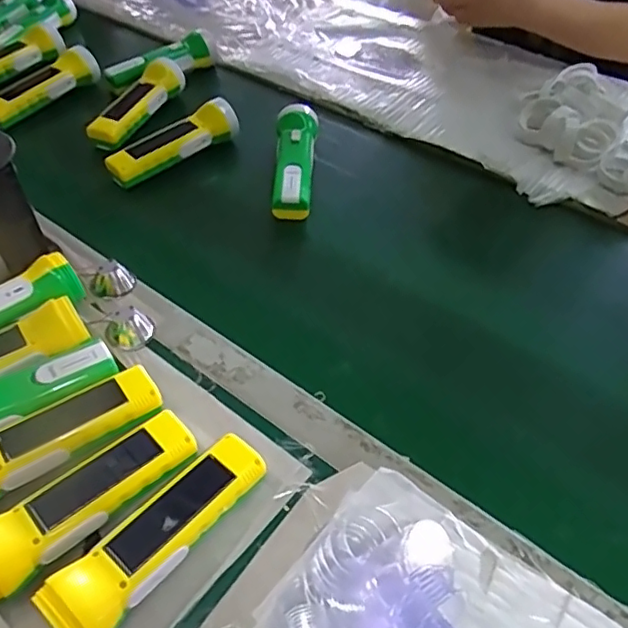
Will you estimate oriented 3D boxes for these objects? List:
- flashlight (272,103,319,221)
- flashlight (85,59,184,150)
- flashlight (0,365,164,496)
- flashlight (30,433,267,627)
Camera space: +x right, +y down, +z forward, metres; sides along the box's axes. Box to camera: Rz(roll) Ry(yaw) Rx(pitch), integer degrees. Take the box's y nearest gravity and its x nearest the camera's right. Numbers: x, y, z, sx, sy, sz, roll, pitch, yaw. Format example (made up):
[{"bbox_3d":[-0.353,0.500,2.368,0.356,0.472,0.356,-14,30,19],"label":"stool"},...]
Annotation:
[{"bbox_3d":[-0.024,-0.191,0.716,0.049,0.043,0.190,3,46,2],"label":"flashlight"},{"bbox_3d":[-0.240,-0.291,0.816,0.044,0.053,0.193,14,47,12],"label":"flashlight"},{"bbox_3d":[-0.198,0.095,0.448,0.162,0.037,0.048,-27,54,-24],"label":"flashlight"},{"bbox_3d":[-0.103,0.149,0.399,0.048,0.037,0.164,32,54,24],"label":"flashlight"}]

